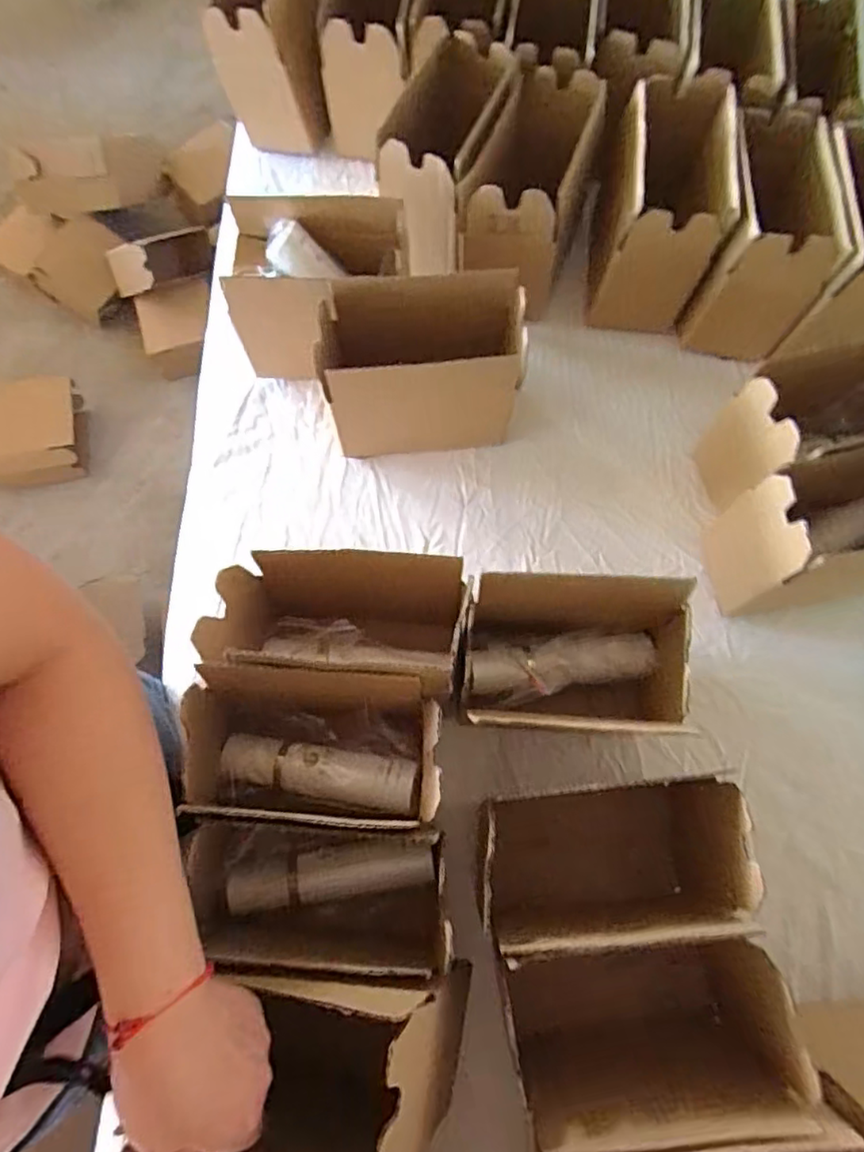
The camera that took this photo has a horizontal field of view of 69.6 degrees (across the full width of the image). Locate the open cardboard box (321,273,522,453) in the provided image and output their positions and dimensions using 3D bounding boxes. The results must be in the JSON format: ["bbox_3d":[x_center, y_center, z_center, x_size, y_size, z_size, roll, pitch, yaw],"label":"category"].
[{"bbox_3d":[-0.013,-0.213,0.652,0.189,0.167,0.110,-4,73,-1],"label":"open cardboard box"}]

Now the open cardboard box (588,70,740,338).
[{"bbox_3d":[0.262,-0.423,0.717,0.109,0.170,0.210,9,74,2],"label":"open cardboard box"}]

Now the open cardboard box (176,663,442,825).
[{"bbox_3d":[-0.094,0.142,0.521,0.195,0.129,0.099,4,73,1],"label":"open cardboard box"}]

